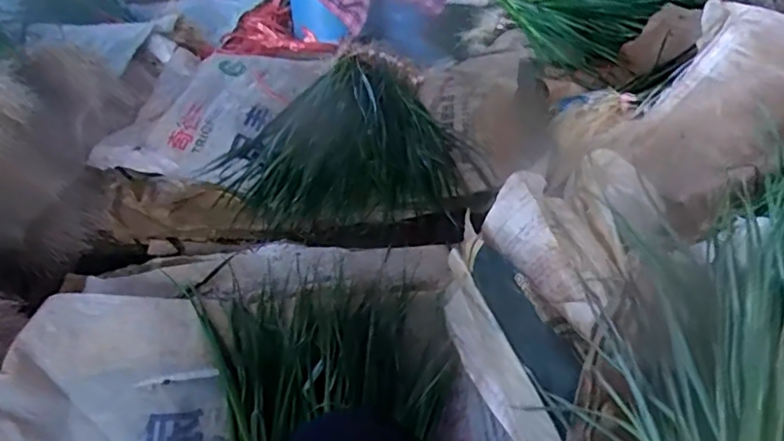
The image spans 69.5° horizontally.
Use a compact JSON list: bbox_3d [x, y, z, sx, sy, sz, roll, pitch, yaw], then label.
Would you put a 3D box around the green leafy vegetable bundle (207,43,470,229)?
[{"bbox_3d":[-0.118,-0.196,1.198,0.460,0.127,0.489,-9,45,-2],"label":"green leafy vegetable bundle"}]

